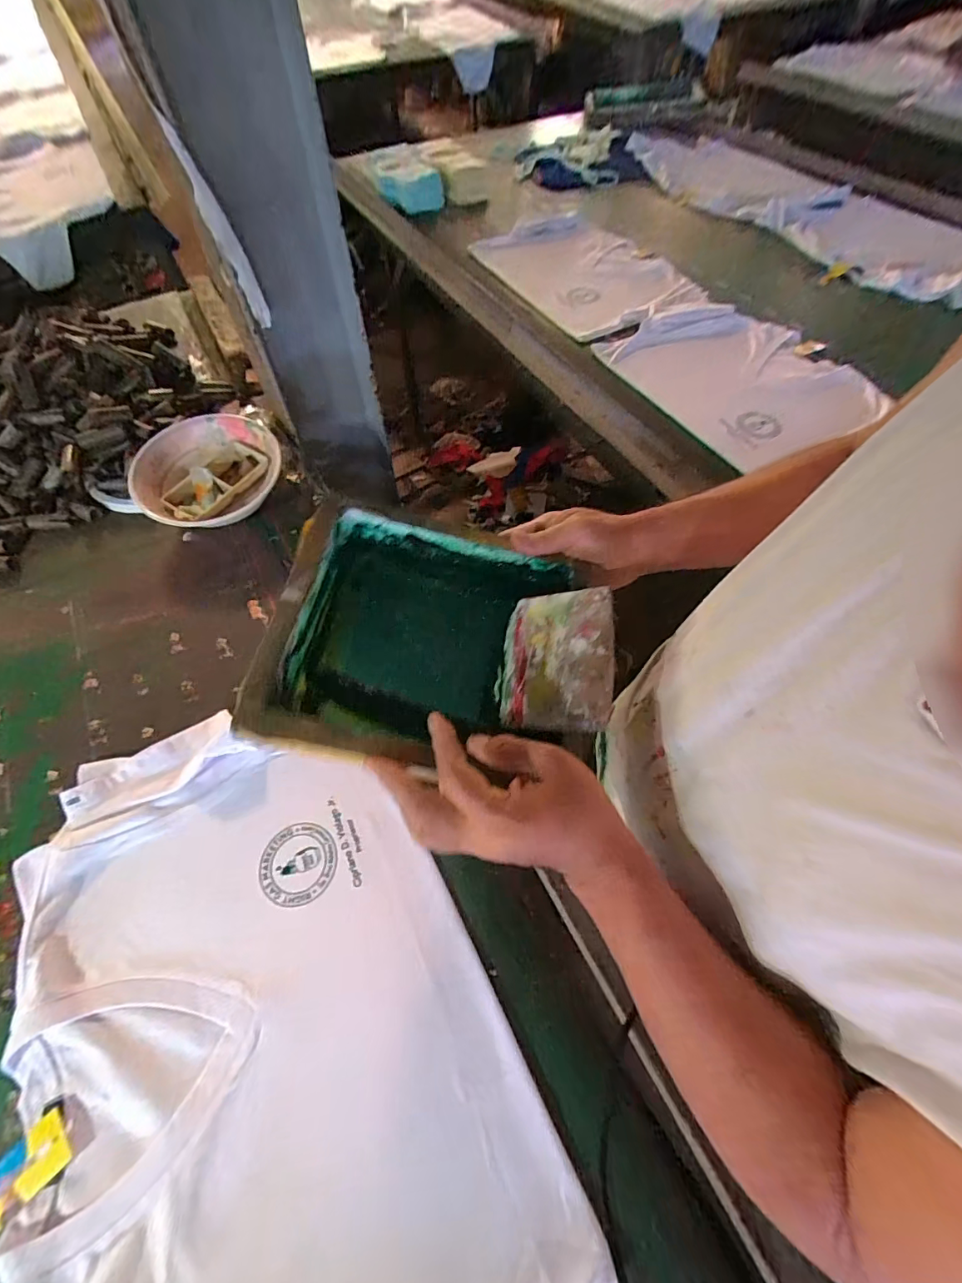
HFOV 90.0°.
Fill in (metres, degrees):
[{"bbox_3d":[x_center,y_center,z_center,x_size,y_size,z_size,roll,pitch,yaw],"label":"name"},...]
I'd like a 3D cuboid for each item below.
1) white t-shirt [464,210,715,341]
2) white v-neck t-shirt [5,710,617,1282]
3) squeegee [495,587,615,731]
[{"bbox_3d":[0.237,-0.901,1.161,0.381,0.021,0.547,-25,63,-14],"label":"white t-shirt"},{"bbox_3d":[-0.182,0.324,0.406,0.366,0.041,0.588,-25,63,-14],"label":"white v-neck t-shirt"},{"bbox_3d":[0.062,0.014,0.409,0.101,0.008,0.125,-6,58,30],"label":"squeegee"}]

